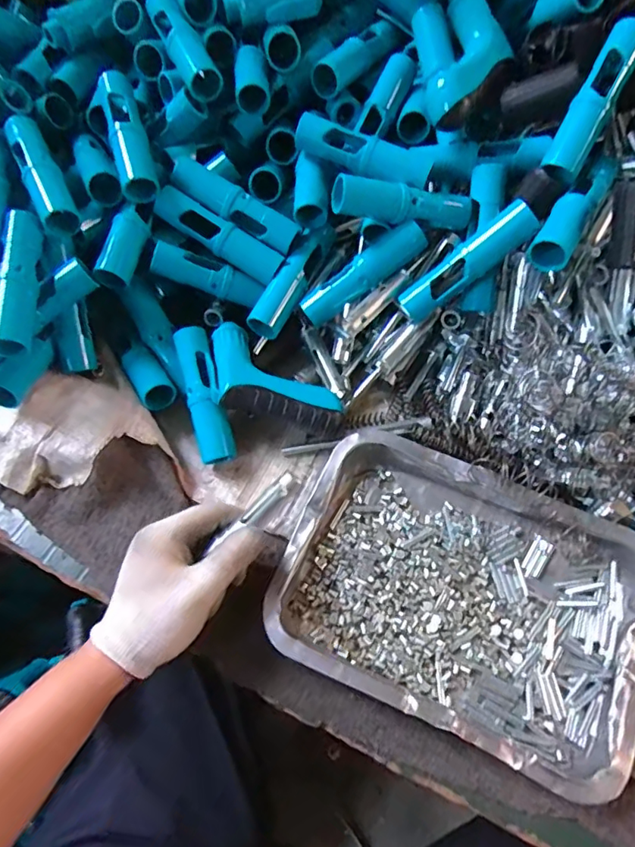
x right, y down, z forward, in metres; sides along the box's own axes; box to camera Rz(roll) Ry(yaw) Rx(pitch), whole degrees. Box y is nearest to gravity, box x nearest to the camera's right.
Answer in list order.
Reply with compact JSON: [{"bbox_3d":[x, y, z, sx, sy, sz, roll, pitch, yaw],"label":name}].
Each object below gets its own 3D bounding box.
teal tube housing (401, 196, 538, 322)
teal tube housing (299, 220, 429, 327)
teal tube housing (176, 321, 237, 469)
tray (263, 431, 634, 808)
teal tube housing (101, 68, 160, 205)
[{"bbox_3d":[0.122,-0.132,0.424,0.121,0.022,0.026,-37,61,22],"label":"teal tube housing"},{"bbox_3d":[0.039,-0.132,0.451,0.120,0.021,0.026,-35,64,12],"label":"teal tube housing"},{"bbox_3d":[-0.098,-0.025,0.443,0.028,0.029,0.120,-14,86,-6],"label":"teal tube housing"},{"bbox_3d":[0.107,0.123,0.378,0.253,0.034,0.183,22,64,12],"label":"tray"},{"bbox_3d":[-0.164,-0.251,0.443,0.029,0.024,0.128,-15,77,-7],"label":"teal tube housing"}]

